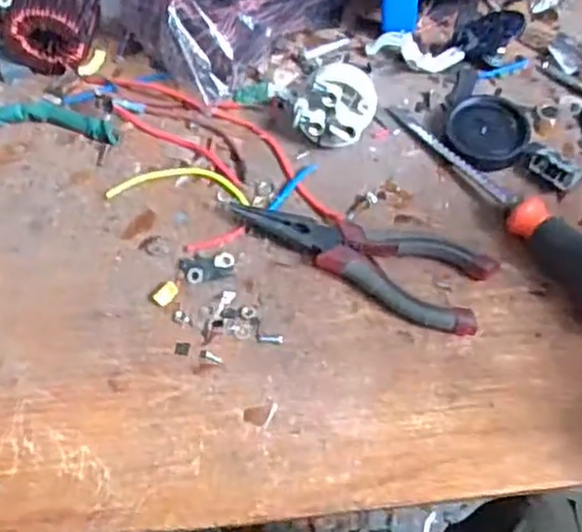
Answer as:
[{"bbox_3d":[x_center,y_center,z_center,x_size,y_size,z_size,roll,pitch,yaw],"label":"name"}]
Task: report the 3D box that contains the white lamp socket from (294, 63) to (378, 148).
[{"bbox_3d":[0.030,-0.098,0.442,0.045,0.046,0.040,18,64,12],"label":"white lamp socket"}]

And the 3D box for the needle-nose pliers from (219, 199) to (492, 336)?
[{"bbox_3d":[0.034,-0.001,0.406,0.159,0.018,0.051,14,64,11],"label":"needle-nose pliers"}]

